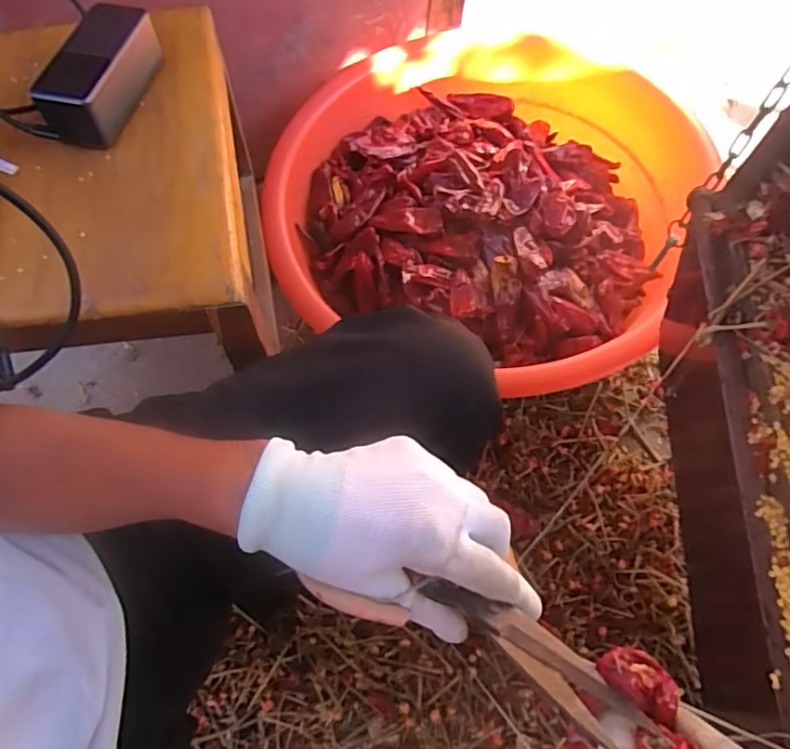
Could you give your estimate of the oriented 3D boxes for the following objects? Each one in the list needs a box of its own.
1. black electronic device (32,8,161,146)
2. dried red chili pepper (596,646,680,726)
[{"bbox_3d":[-0.253,-0.258,0.497,0.053,0.058,0.121,12,65,4],"label":"black electronic device"},{"bbox_3d":[0.107,0.132,0.250,0.032,0.022,0.018,26,88,36],"label":"dried red chili pepper"}]

